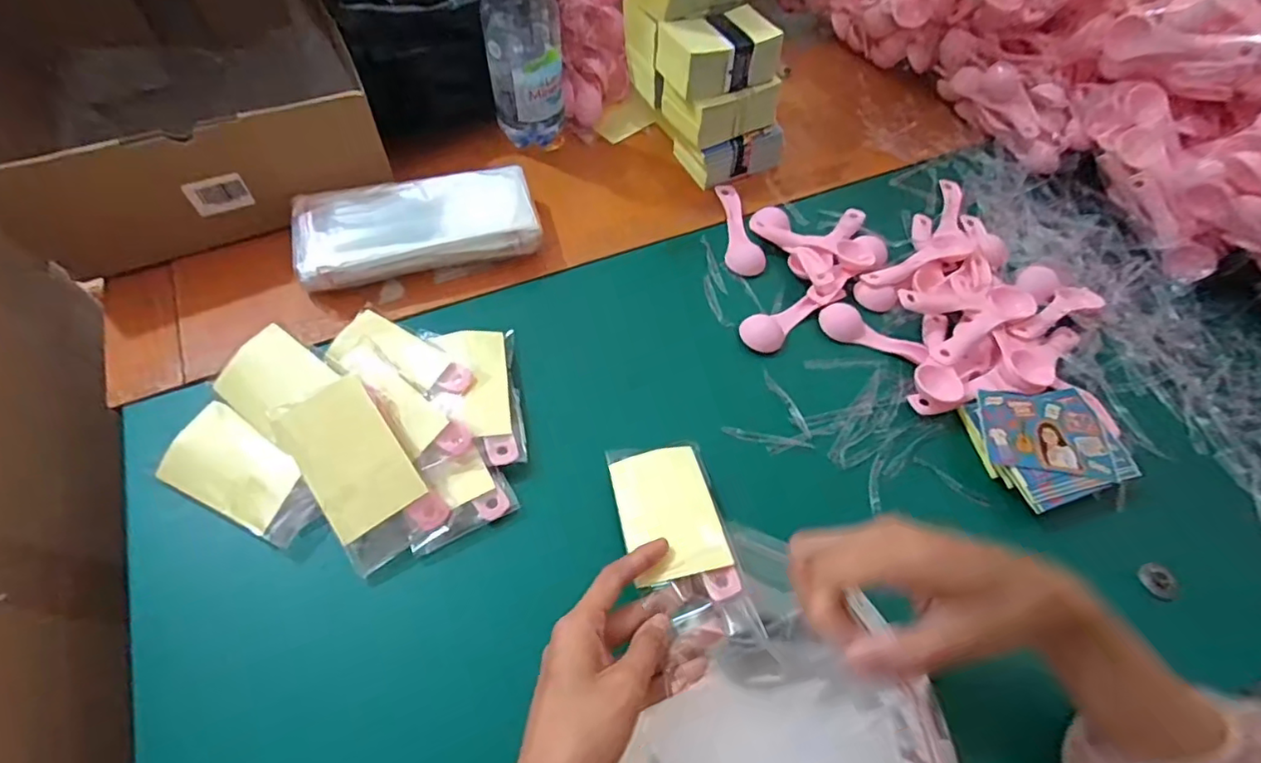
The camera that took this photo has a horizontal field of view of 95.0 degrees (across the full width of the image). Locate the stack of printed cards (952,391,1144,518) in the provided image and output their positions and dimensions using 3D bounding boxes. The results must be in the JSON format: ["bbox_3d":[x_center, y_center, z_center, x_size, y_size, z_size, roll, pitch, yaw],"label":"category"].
[{"bbox_3d":[0.307,0.045,0.427,0.096,0.028,0.088,-15,58,-9],"label":"stack of printed cards"}]

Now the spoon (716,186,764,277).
[{"bbox_3d":[0.102,-0.145,0.542,0.033,0.010,0.111,0,59,-6],"label":"spoon"}]

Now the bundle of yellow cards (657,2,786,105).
[{"bbox_3d":[0.080,-0.298,0.524,0.095,0.042,0.071,-22,63,-18],"label":"bundle of yellow cards"}]

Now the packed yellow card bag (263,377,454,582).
[{"bbox_3d":[-0.173,0.057,0.371,0.062,0.008,0.115,-34,90,-9],"label":"packed yellow card bag"}]

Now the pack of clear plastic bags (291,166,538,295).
[{"bbox_3d":[-0.175,-0.131,0.481,0.187,0.025,0.084,-13,73,-15],"label":"pack of clear plastic bags"}]

